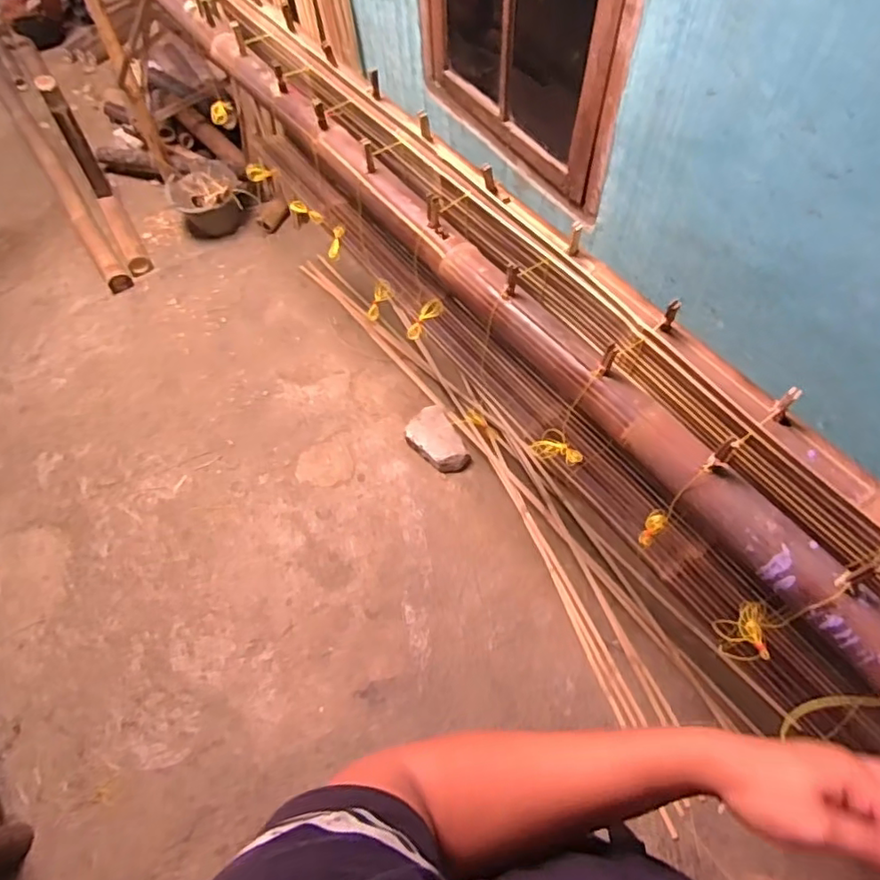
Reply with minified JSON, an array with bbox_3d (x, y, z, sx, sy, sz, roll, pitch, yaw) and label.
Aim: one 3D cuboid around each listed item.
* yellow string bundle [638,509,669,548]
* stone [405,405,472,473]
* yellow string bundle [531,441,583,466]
[{"bbox_3d":[0.301,0.124,0.828,0.031,0.070,0.029,-1,63,3],"label":"yellow string bundle"},{"bbox_3d":[-0.009,0.006,1.677,0.131,0.065,0.210,-30,65,-12],"label":"stone"},{"bbox_3d":[0.190,0.020,0.949,0.081,0.035,0.023,18,65,12],"label":"yellow string bundle"}]

